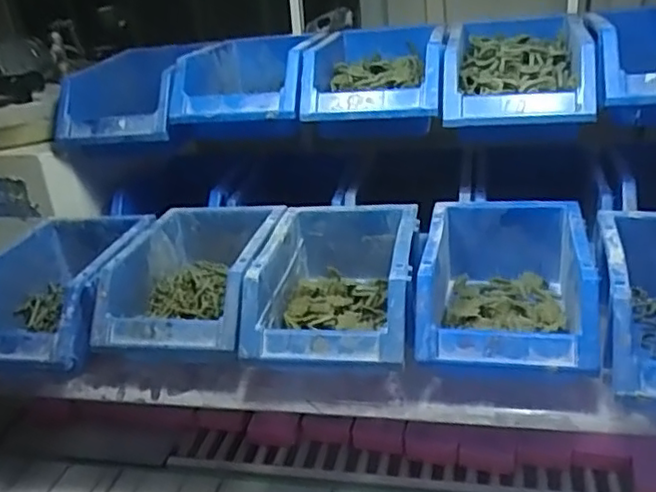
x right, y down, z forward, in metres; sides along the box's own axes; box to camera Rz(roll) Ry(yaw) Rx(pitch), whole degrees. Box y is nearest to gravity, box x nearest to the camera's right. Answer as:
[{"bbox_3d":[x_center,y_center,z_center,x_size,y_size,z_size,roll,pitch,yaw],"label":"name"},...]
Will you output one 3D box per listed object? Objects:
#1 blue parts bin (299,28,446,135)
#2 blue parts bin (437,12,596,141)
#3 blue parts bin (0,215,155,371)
[{"bbox_3d":[0.053,-0.167,0.637,0.123,0.067,0.180,0,25,13],"label":"blue parts bin"},{"bbox_3d":[0.177,-0.164,0.603,0.121,0.067,0.200,2,25,15],"label":"blue parts bin"},{"bbox_3d":[-0.237,0.039,0.580,0.125,0.069,0.180,3,26,17],"label":"blue parts bin"}]

